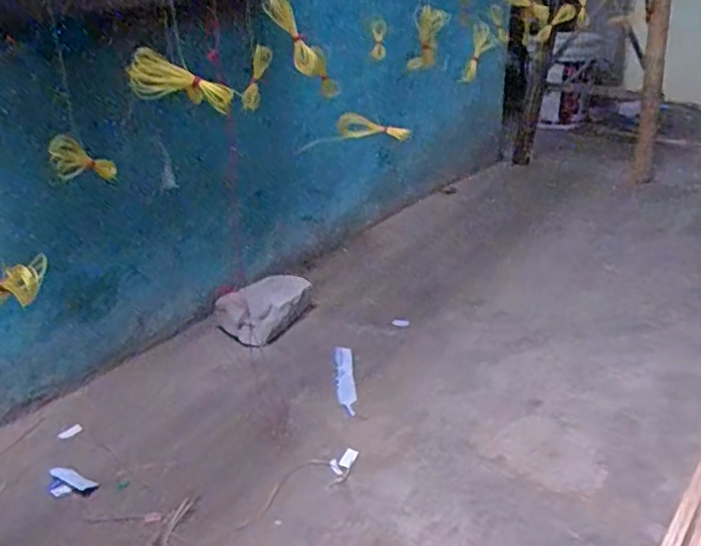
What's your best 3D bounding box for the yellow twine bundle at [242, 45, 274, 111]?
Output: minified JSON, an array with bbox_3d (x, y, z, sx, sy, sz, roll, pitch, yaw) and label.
[{"bbox_3d":[-0.141,-0.294,0.953,0.027,0.092,0.038,17,-1,37],"label":"yellow twine bundle"}]

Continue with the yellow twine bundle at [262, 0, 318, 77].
[{"bbox_3d":[-0.063,-0.262,0.689,0.035,0.101,0.029,-28,-1,-36],"label":"yellow twine bundle"}]

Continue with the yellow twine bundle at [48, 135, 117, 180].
[{"bbox_3d":[-0.316,-0.128,0.748,0.032,0.046,0.121,-1,-3,11],"label":"yellow twine bundle"}]

